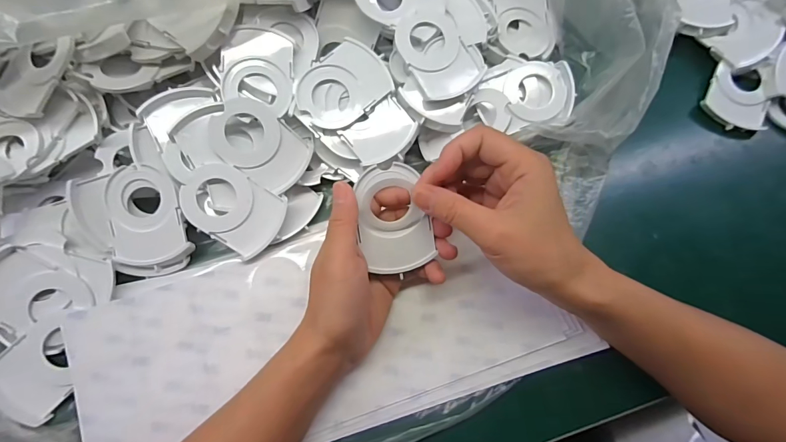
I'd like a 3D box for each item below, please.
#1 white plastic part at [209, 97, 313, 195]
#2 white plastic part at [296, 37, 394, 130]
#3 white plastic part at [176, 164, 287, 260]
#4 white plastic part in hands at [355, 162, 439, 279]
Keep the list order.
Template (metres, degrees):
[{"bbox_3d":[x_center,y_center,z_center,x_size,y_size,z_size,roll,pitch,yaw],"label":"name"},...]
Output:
[{"bbox_3d":[-0.107,-0.062,0.312,0.079,0.007,0.053,36,88,-11],"label":"white plastic part"},{"bbox_3d":[-0.039,-0.108,0.311,0.073,0.004,0.053,-43,93,-6],"label":"white plastic part"},{"bbox_3d":[-0.128,-0.011,0.309,0.079,0.019,0.056,31,75,7],"label":"white plastic part"},{"bbox_3d":[0.001,-0.001,0.274,0.050,0.010,0.074,-10,101,-11],"label":"white plastic part in hands"}]

